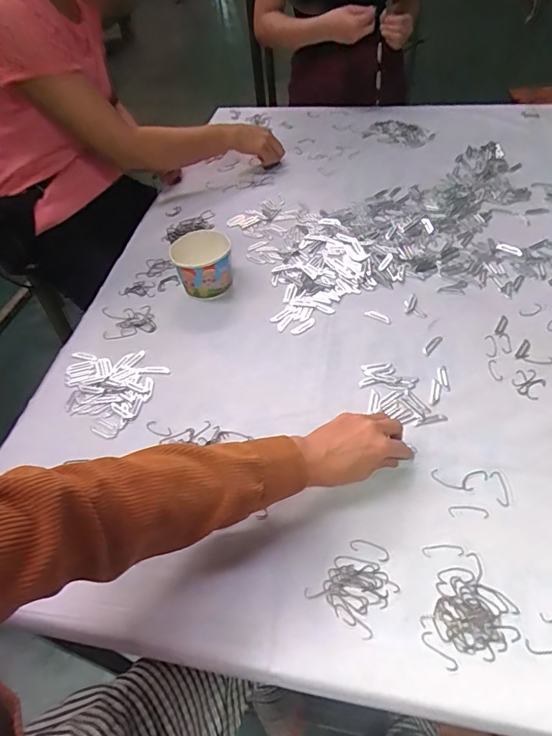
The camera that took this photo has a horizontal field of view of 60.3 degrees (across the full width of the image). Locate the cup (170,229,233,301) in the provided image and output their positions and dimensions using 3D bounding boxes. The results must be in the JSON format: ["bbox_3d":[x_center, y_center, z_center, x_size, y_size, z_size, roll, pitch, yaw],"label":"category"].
[{"bbox_3d":[-0.115,-0.162,0.758,0.087,0.082,0.083,-3,50,4],"label":"cup"}]

